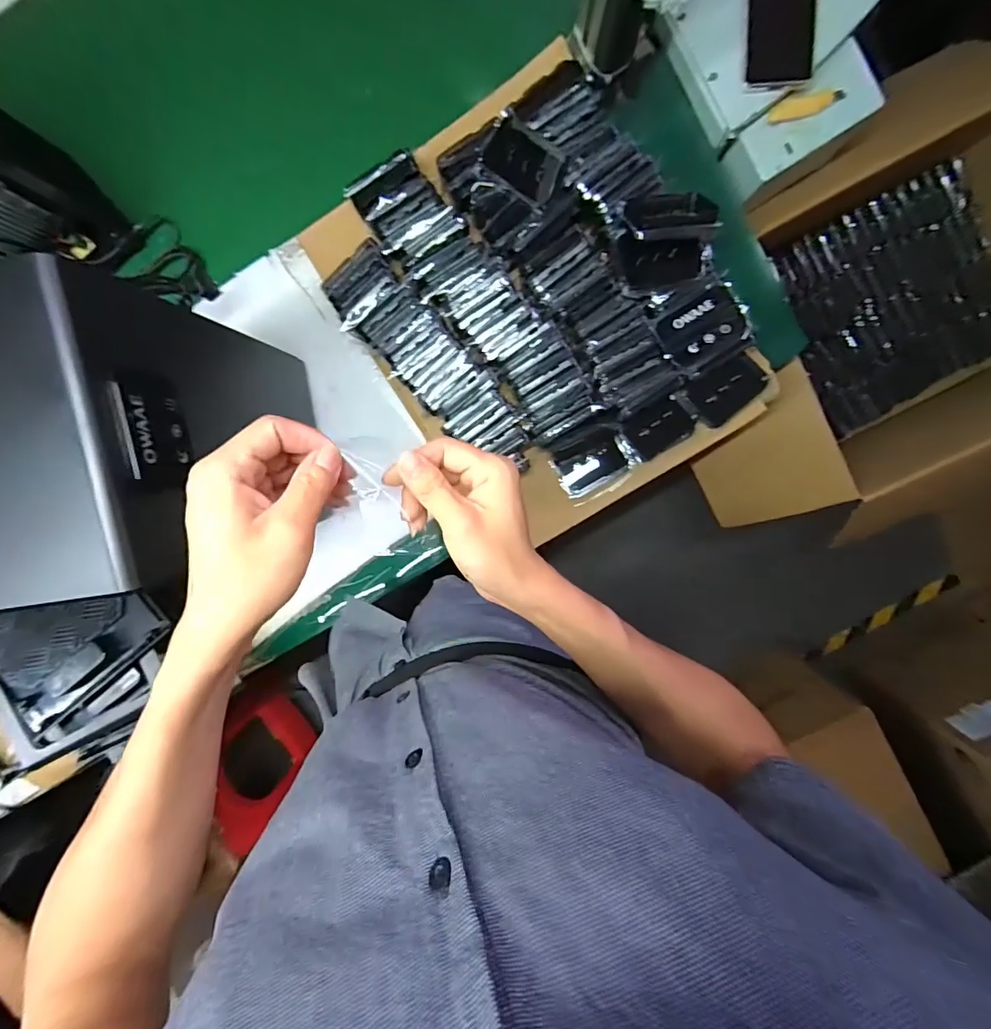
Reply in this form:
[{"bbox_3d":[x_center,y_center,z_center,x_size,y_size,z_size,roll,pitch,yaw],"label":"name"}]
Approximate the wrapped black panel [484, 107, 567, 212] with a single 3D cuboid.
[{"bbox_3d":[0.031,-0.378,0.504,0.085,0.014,0.056,33,98,-3],"label":"wrapped black panel"}]

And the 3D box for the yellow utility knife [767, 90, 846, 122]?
[{"bbox_3d":[0.358,-0.467,0.534,0.084,0.014,0.020,-7,98,3],"label":"yellow utility knife"}]

